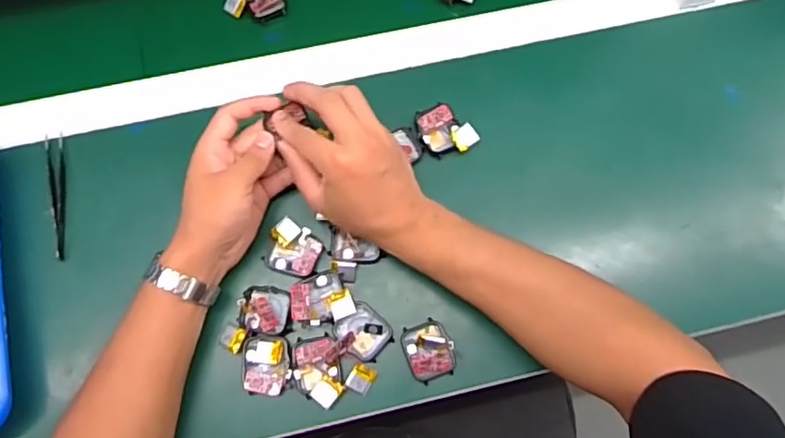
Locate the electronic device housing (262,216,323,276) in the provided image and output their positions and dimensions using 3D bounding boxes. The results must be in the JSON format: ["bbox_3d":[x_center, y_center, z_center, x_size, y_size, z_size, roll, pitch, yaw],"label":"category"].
[{"bbox_3d":[-0.085,0.025,0.491,0.044,0.010,0.042,20,76,4],"label":"electronic device housing"}]

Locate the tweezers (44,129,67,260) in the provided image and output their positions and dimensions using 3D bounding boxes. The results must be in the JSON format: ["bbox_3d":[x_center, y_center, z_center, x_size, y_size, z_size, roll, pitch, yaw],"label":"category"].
[{"bbox_3d":[-0.297,-0.021,0.505,0.015,0.004,0.115,-4,77,-30],"label":"tweezers"}]

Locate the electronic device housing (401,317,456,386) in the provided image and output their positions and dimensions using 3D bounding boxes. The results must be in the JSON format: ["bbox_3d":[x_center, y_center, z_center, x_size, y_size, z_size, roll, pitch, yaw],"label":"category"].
[{"bbox_3d":[0.030,0.110,0.473,0.038,0.018,0.049,-19,77,-6],"label":"electronic device housing"}]

